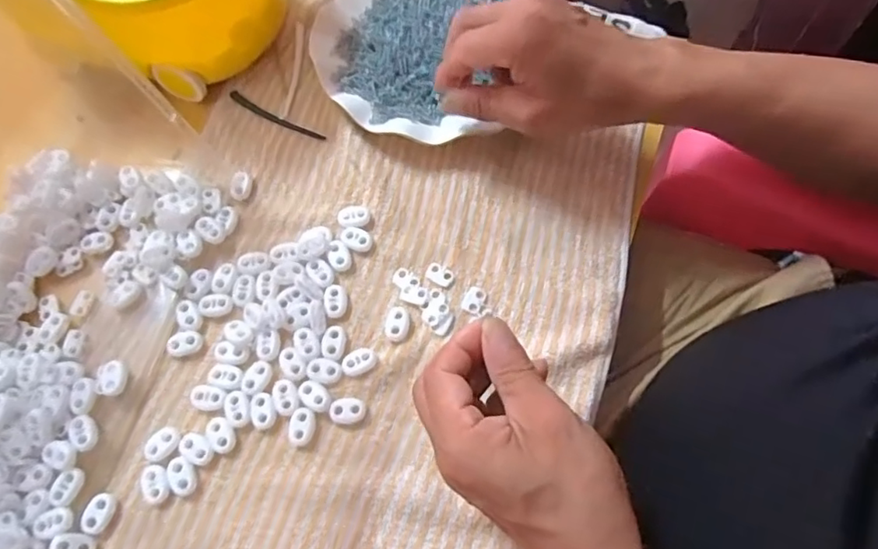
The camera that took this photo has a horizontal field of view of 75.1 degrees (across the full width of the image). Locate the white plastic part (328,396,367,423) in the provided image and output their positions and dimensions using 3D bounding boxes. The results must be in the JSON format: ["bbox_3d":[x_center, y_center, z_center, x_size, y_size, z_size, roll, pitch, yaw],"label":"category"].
[{"bbox_3d":[-0.056,0.084,0.352,0.022,0.006,0.015,1,68,1],"label":"white plastic part"}]

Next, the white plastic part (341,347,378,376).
[{"bbox_3d":[-0.050,0.055,0.362,0.022,0.004,0.015,-29,71,-10],"label":"white plastic part"}]

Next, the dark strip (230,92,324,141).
[{"bbox_3d":[-0.126,-0.121,0.443,0.085,0.007,0.010,26,71,11],"label":"dark strip"}]

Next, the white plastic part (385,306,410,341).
[{"bbox_3d":[-0.027,0.032,0.372,0.016,0.005,0.022,6,69,3],"label":"white plastic part"}]

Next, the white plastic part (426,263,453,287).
[{"bbox_3d":[0.000,0.000,0.385,0.018,0.004,0.012,32,72,13],"label":"white plastic part"}]

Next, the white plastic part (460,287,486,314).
[{"bbox_3d":[0.024,0.017,0.379,0.013,0.004,0.019,23,70,10],"label":"white plastic part"}]

